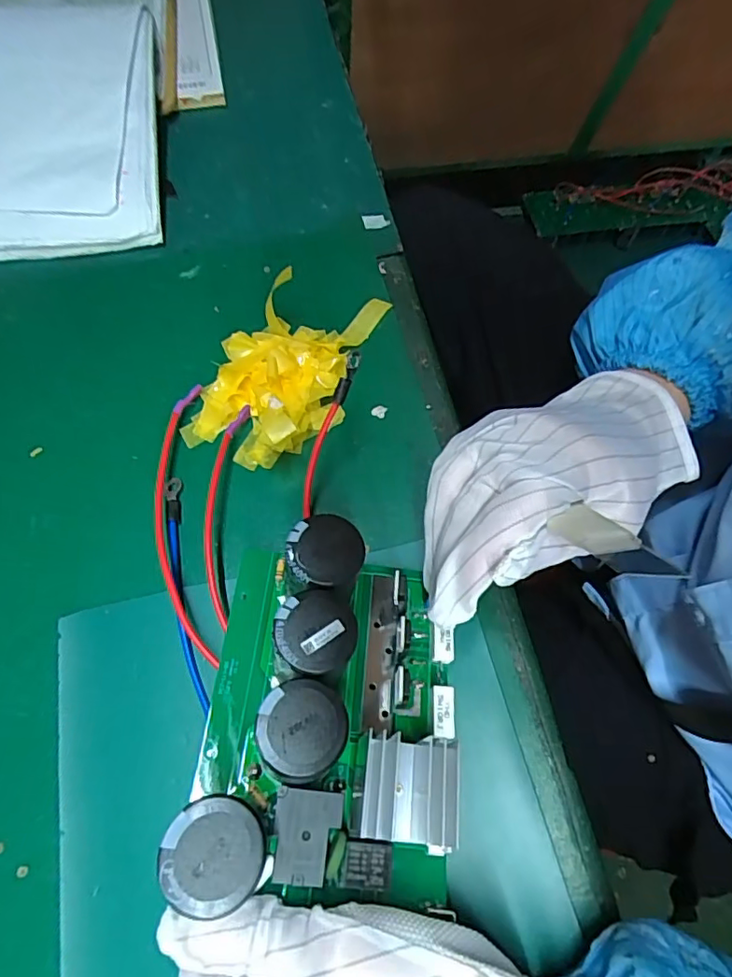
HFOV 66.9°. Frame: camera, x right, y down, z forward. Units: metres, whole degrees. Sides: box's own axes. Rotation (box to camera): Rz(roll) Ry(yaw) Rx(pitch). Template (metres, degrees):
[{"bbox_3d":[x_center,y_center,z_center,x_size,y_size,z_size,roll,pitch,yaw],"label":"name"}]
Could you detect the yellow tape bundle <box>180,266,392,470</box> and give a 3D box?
[{"bbox_3d":[-0.050,-0.079,0.340,0.086,0.035,0.130,16,68,7],"label":"yellow tape bundle"}]

